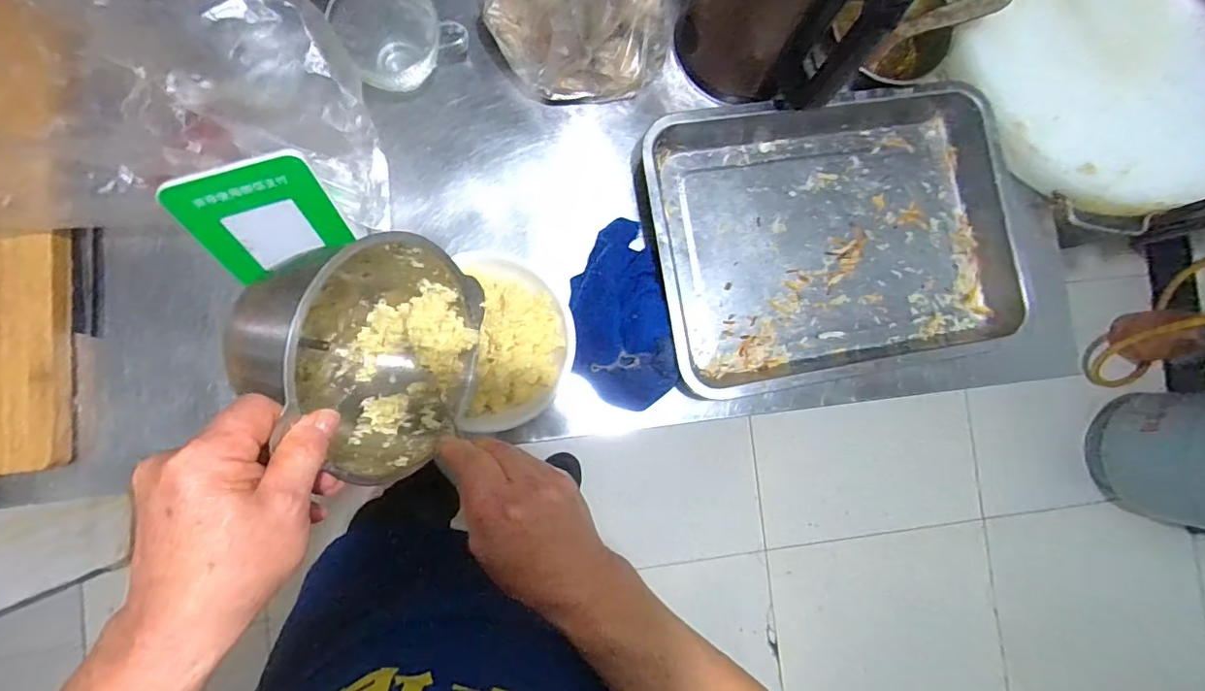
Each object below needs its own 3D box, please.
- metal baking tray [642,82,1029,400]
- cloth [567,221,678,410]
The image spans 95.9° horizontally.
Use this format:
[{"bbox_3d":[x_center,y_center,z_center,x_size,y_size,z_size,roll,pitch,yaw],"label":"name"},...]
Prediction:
[{"bbox_3d":[0.246,-0.116,0.585,0.392,0.052,0.291,-10,88,-6],"label":"metal baking tray"},{"bbox_3d":[0.015,-0.034,0.548,0.093,0.043,0.188,-9,87,-6],"label":"cloth"}]

